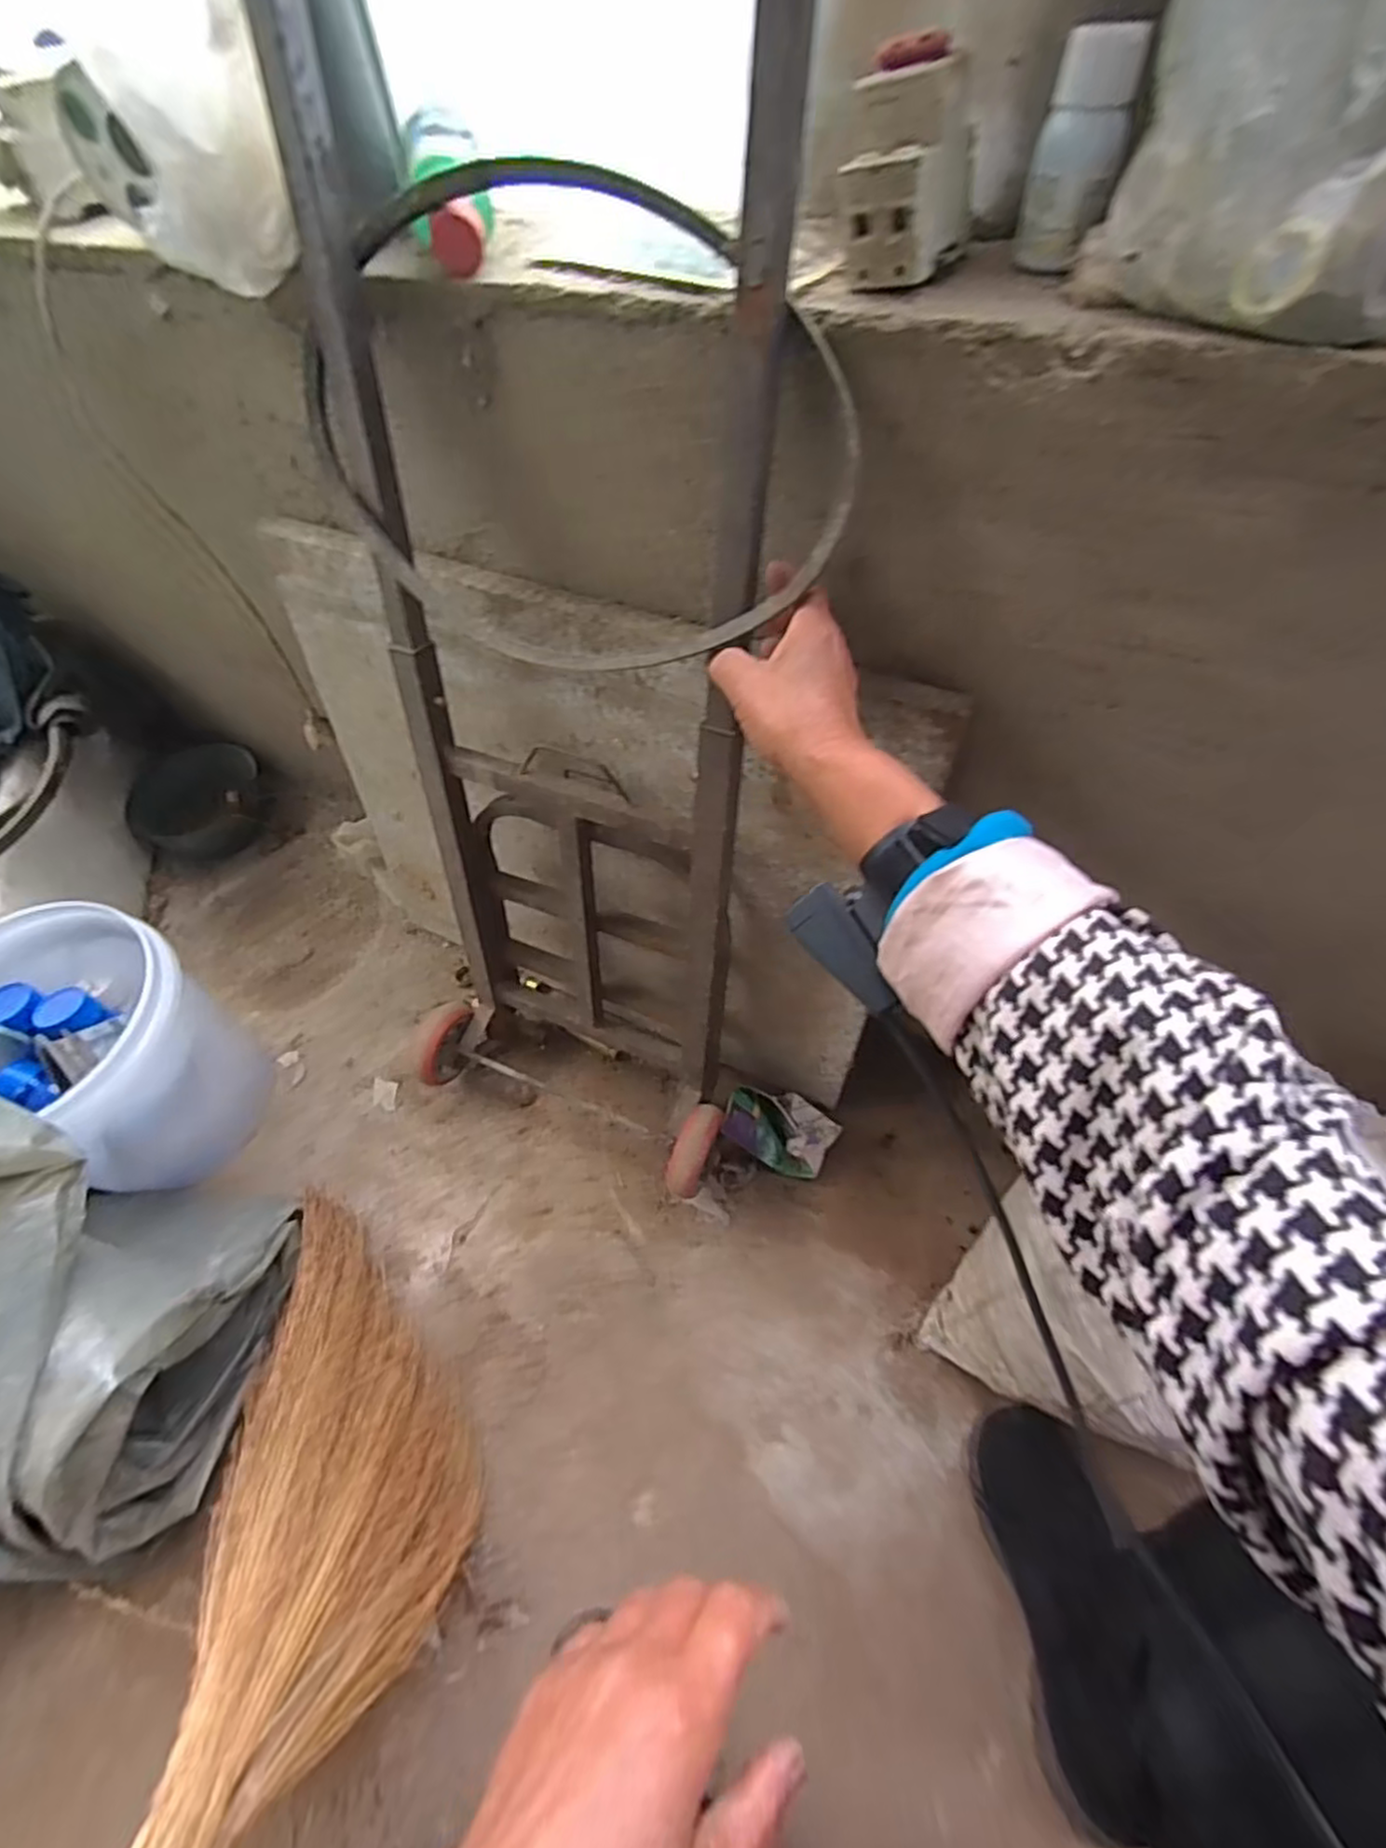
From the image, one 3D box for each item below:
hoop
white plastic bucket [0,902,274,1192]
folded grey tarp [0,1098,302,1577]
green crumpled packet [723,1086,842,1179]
[{"bbox_3d":[-0.076,-0.263,0.399,0.338,0.228,0.016,27,32,11],"label":"hoop"},{"bbox_3d":[-0.604,0.152,0.756,0.211,0.253,0.272,-8,58,0],"label":"white plastic bucket"},{"bbox_3d":[-0.540,0.324,0.582,0.279,0.337,0.284,9,59,10],"label":"folded grey tarp"},{"bbox_3d":[0.095,0.216,0.773,0.108,0.070,0.080,20,62,16],"label":"green crumpled packet"}]

